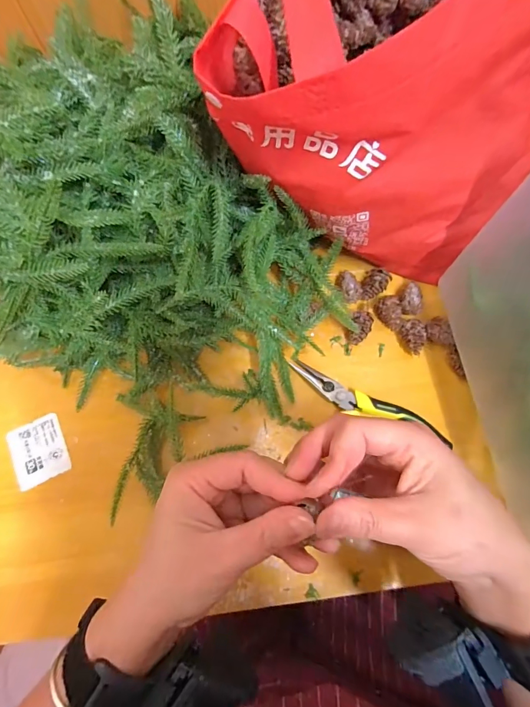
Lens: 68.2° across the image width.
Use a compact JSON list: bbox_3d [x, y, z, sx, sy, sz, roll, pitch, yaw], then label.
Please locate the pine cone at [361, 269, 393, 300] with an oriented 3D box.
[{"bbox_3d":[0.111,-0.069,0.399,0.025,0.021,0.034,27,75,10],"label":"pine cone"}]

